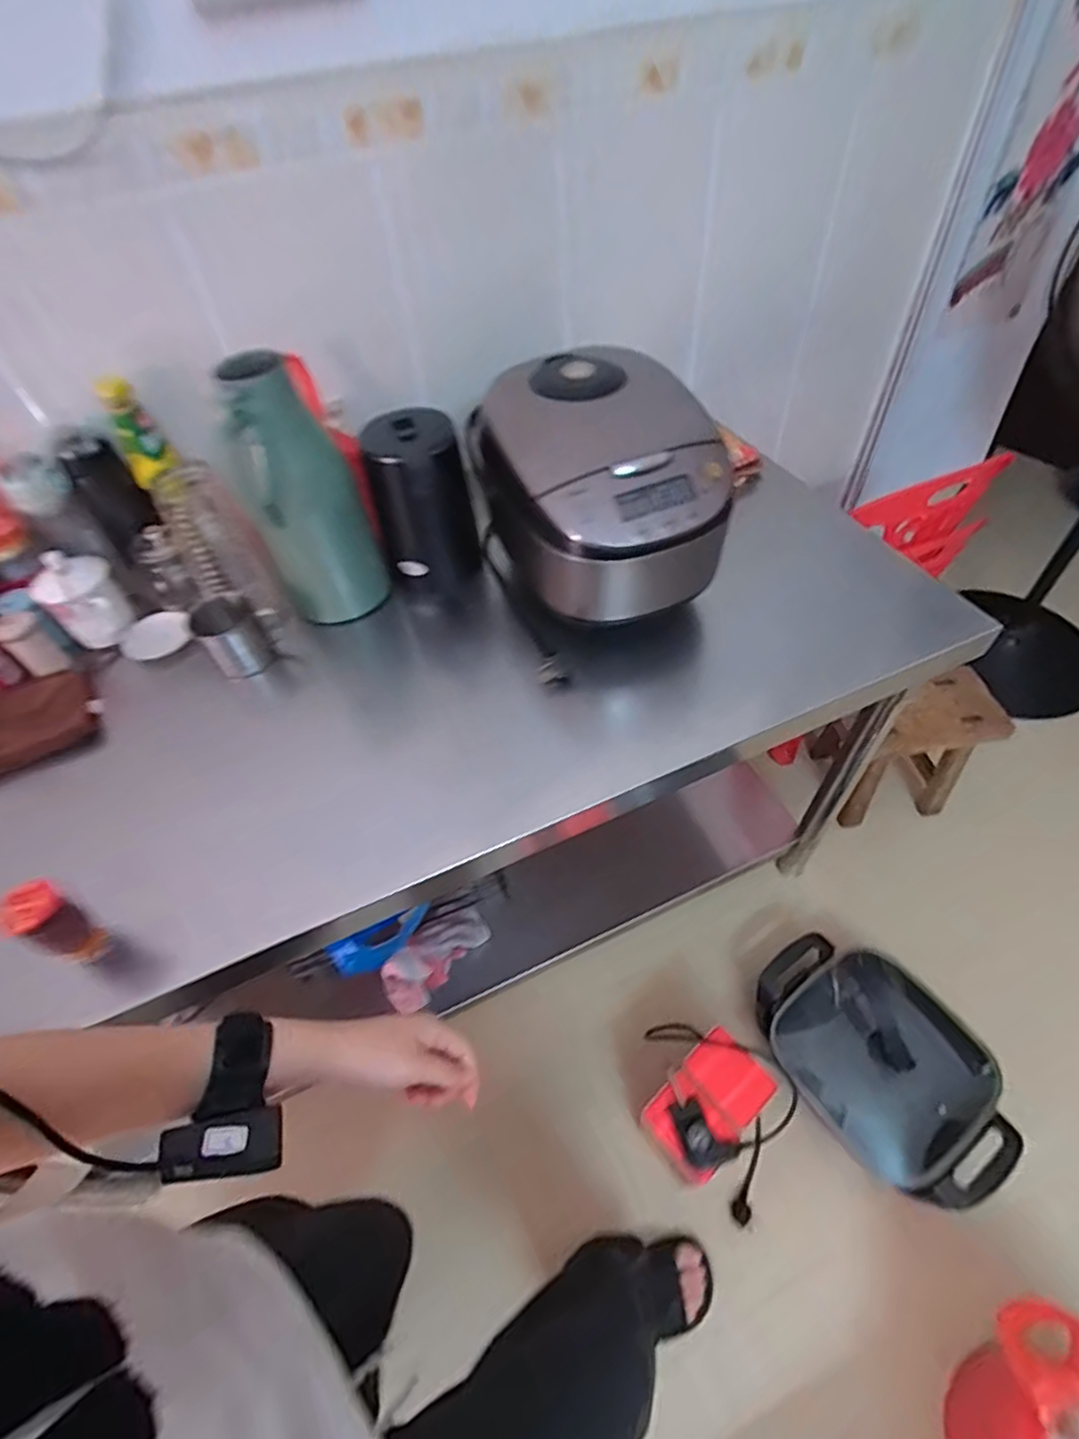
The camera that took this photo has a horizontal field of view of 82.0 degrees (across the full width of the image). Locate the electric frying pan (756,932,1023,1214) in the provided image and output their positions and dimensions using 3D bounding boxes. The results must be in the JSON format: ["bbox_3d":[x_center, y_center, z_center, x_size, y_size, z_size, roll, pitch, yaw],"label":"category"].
[{"bbox_3d":[0.617,0.567,1.089,0.338,0.197,0.408,-29,55,-17],"label":"electric frying pan"}]

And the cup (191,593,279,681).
[{"bbox_3d":[-0.401,-0.106,0.813,0.069,0.084,0.067,-2,52,3],"label":"cup"}]

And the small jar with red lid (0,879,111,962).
[{"bbox_3d":[-0.431,0.183,0.557,0.040,0.096,0.046,17,56,17],"label":"small jar with red lid"}]

